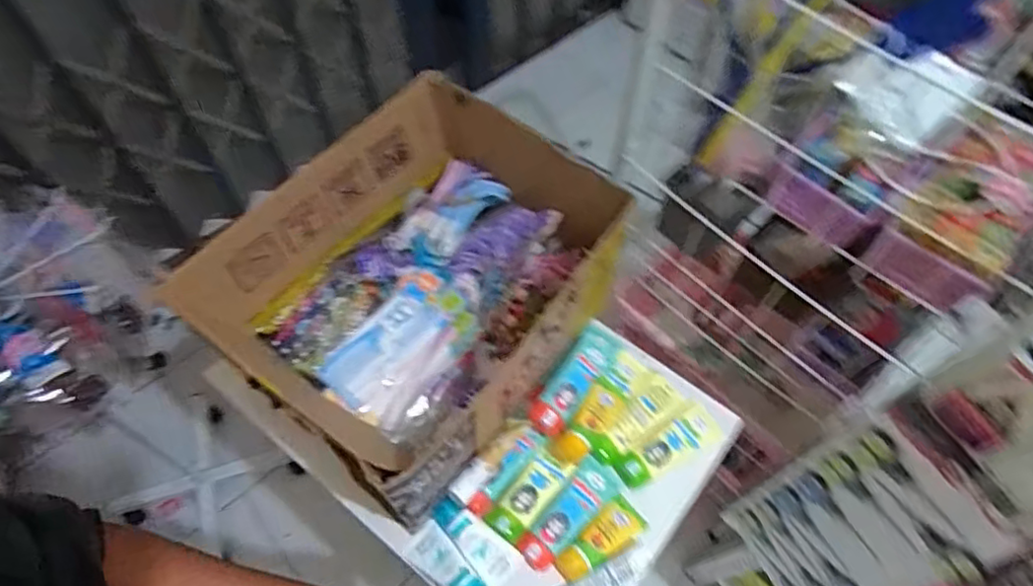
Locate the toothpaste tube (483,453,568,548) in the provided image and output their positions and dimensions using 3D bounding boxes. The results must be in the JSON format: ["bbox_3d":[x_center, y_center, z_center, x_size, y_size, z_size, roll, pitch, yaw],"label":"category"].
[{"bbox_3d":[0.011,0.244,0.749,0.043,0.021,0.108,36,67,18],"label":"toothpaste tube"}]

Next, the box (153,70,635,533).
[{"bbox_3d":[-0.114,-0.012,0.739,0.334,0.191,0.396,32,66,16],"label":"box"}]

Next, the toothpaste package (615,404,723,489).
[{"bbox_3d":[0.187,0.190,0.784,0.144,0.023,0.046,-29,65,-15],"label":"toothpaste package"}]

